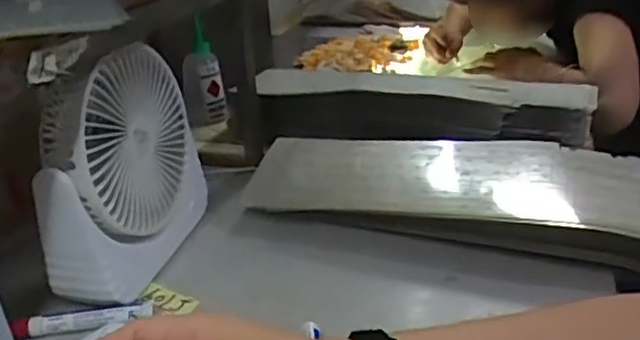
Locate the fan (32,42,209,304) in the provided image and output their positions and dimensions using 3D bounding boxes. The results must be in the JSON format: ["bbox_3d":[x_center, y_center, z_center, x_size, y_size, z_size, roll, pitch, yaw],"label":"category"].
[{"bbox_3d":[-0.173,-0.006,0.576,0.065,0.188,0.191,3,26,16],"label":"fan"}]

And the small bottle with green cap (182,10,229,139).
[{"bbox_3d":[-0.164,-0.131,0.906,0.061,0.164,0.061,-8,25,-8],"label":"small bottle with green cap"}]

